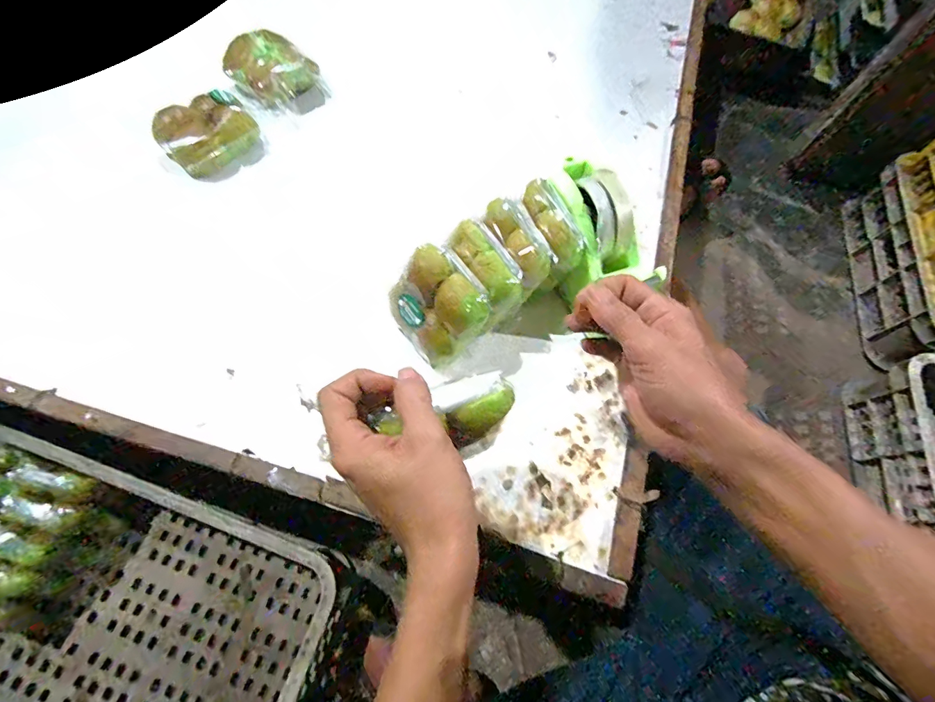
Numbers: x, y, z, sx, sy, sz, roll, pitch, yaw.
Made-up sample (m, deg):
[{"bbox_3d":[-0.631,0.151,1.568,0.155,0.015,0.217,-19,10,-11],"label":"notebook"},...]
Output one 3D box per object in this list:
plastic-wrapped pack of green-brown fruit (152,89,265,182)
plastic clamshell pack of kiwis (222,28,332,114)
[{"bbox_3d":[-0.331,-0.278,0.564,0.115,0.053,0.096,-38,75,-16],"label":"plastic-wrapped pack of green-brown fruit"},{"bbox_3d":[-0.264,-0.388,0.590,0.107,0.056,0.144,-36,75,-16],"label":"plastic clamshell pack of kiwis"}]

